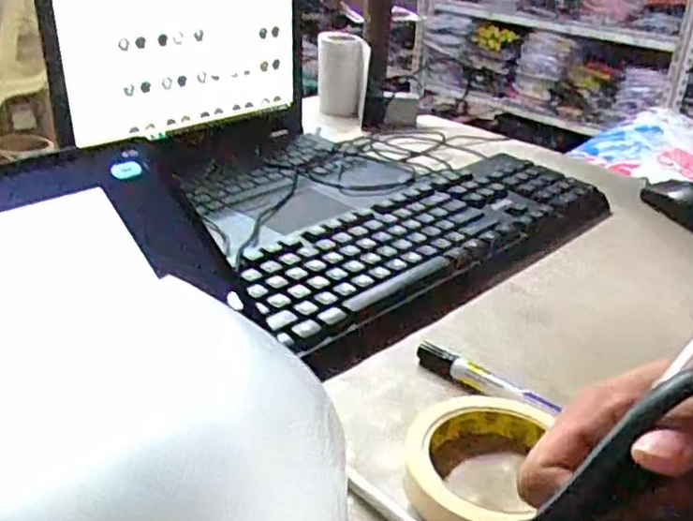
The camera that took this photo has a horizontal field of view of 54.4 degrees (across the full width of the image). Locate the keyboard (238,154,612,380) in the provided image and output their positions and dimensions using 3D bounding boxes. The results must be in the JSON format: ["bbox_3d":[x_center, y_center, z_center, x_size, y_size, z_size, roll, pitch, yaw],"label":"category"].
[{"bbox_3d":[0.076,-0.023,0.586,0.140,0.028,0.390,27,35,37],"label":"keyboard"}]

